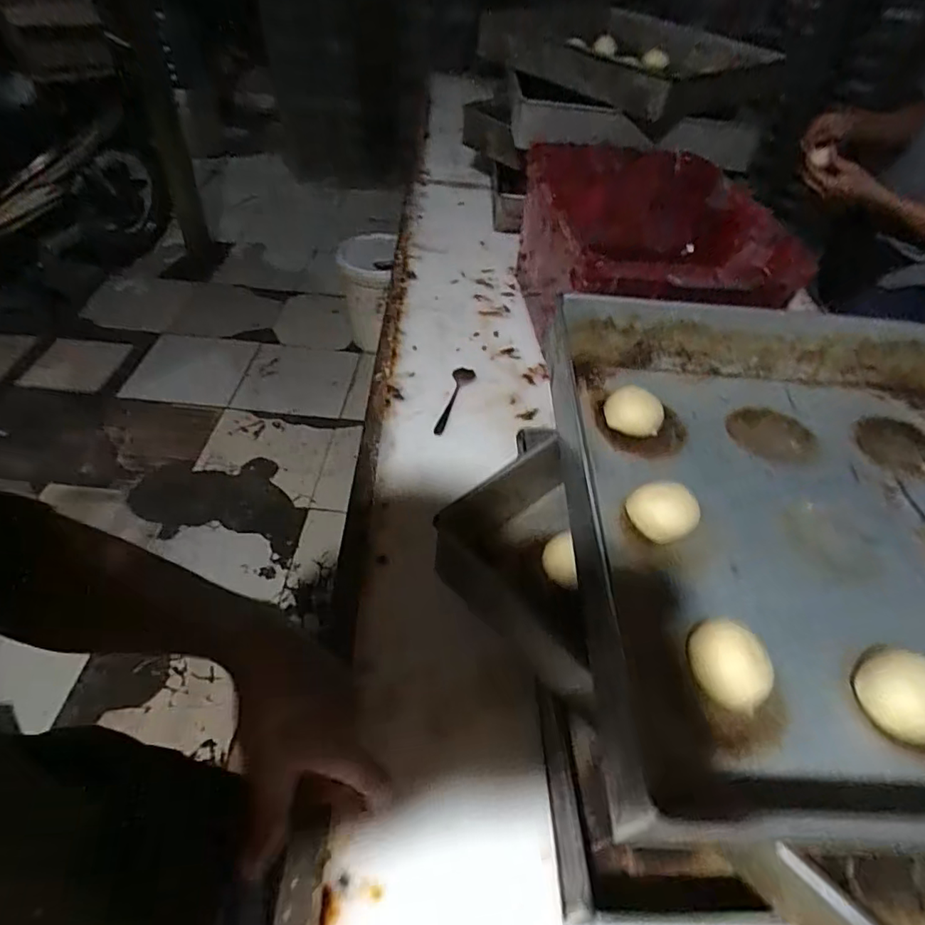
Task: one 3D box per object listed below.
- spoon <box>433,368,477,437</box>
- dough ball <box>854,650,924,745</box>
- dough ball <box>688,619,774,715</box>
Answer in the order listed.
[{"bbox_3d":[-0.008,-0.081,0.714,0.027,0.015,0.132,12,47,6],"label":"spoon"},{"bbox_3d":[0.258,0.135,0.329,0.041,0.029,0.047,-13,50,-19],"label":"dough ball"},{"bbox_3d":[0.156,0.118,0.330,0.037,0.029,0.045,-12,49,-18],"label":"dough ball"}]

